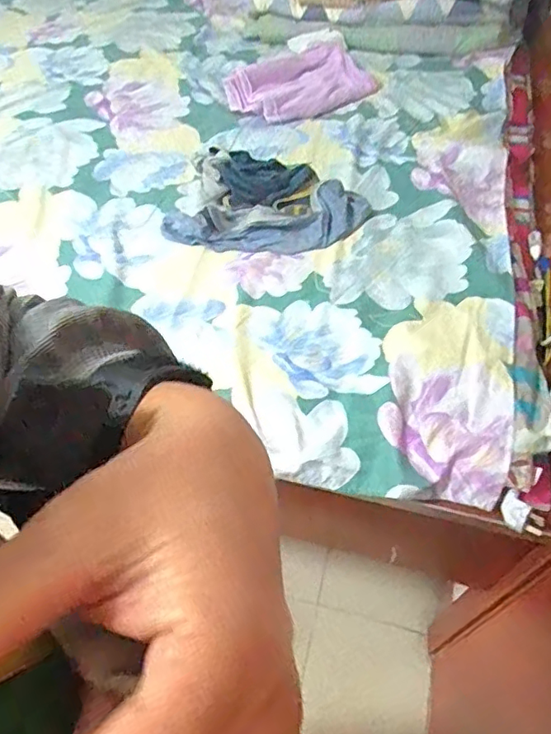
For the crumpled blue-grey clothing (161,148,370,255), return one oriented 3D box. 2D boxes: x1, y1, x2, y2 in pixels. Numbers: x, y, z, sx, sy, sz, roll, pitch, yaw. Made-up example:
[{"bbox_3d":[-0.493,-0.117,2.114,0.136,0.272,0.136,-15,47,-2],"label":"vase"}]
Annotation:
[{"bbox_3d":[-0.009,-0.302,1.019,0.370,0.064,0.201,-1,53,-3],"label":"crumpled blue-grey clothing"}]

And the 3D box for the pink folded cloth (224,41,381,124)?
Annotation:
[{"bbox_3d":[0.065,-0.677,1.308,0.375,0.047,0.229,-32,60,-23],"label":"pink folded cloth"}]

